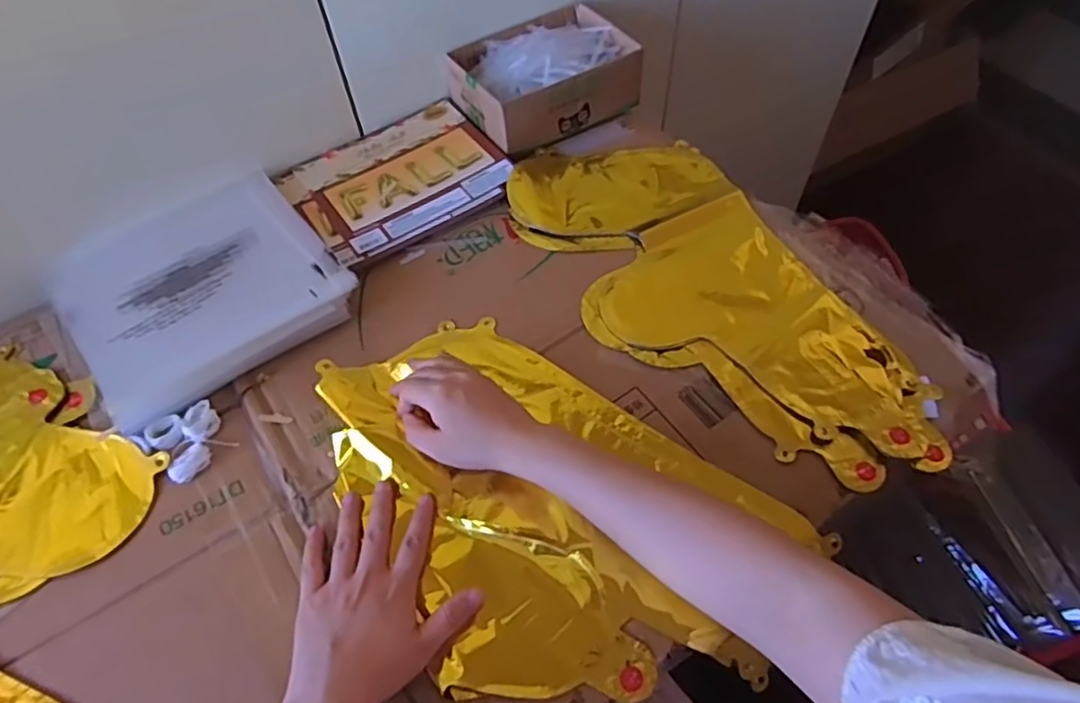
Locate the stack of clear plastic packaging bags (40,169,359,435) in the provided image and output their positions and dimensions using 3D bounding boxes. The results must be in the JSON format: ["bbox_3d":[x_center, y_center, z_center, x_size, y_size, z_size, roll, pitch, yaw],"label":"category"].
[{"bbox_3d":[-0.306,-0.060,0.587,0.218,0.030,0.205,-34,63,-19],"label":"stack of clear plastic packaging bags"}]

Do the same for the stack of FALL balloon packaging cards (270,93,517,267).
[{"bbox_3d":[-0.145,-0.182,0.677,0.212,0.013,0.168,-31,62,-18],"label":"stack of FALL balloon packaging cards"}]

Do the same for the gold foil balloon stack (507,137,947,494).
[{"bbox_3d":[0.151,-0.059,0.593,0.214,0.011,0.428,-24,60,-14],"label":"gold foil balloon stack"}]

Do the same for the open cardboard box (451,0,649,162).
[{"bbox_3d":[0.004,-0.308,0.719,0.185,0.062,0.137,-29,61,-17],"label":"open cardboard box"}]

